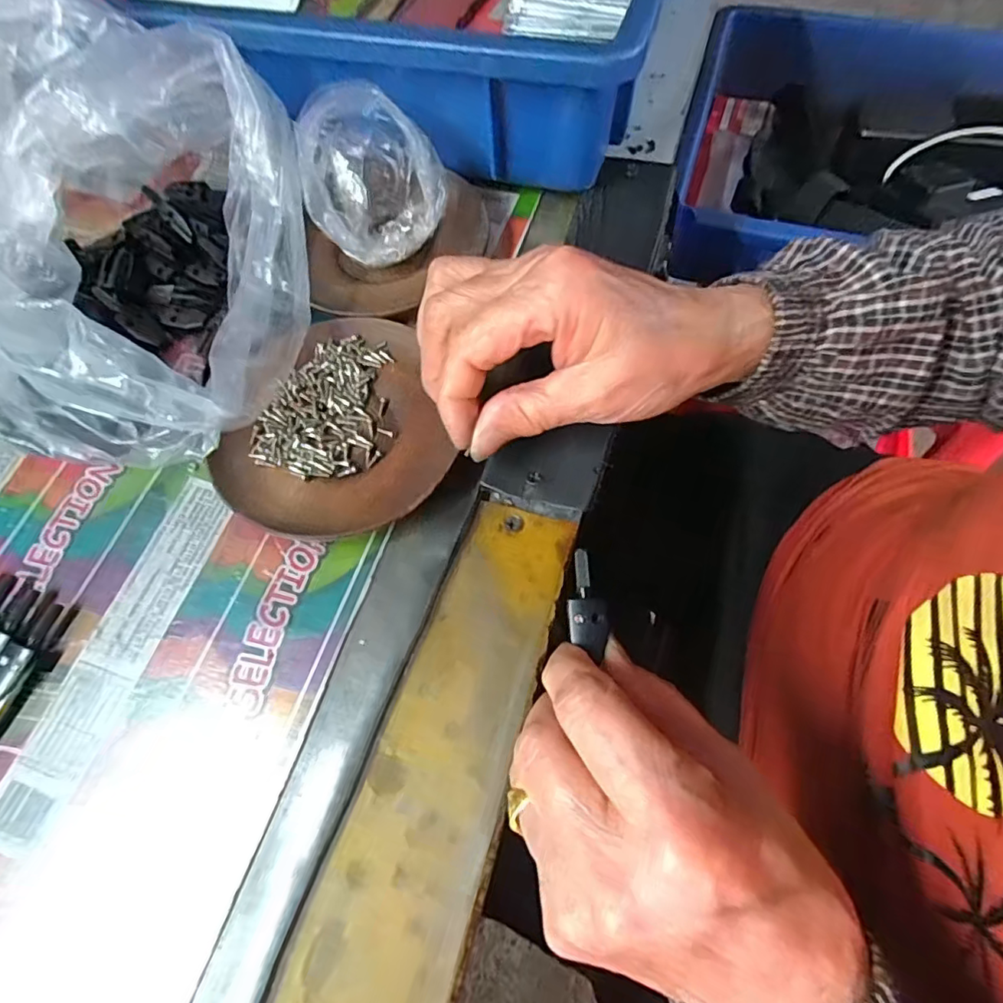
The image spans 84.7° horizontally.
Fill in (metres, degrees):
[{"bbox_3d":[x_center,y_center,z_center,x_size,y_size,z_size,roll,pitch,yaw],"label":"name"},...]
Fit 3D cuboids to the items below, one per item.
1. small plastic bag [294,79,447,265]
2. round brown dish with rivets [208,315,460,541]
[{"bbox_3d":[-0.067,-0.168,0.282,0.069,0.053,0.072,-15,68,-4],"label":"small plastic bag"},{"bbox_3d":[-0.079,-0.034,0.253,0.097,0.018,0.112,-18,68,-5],"label":"round brown dish with rivets"}]

